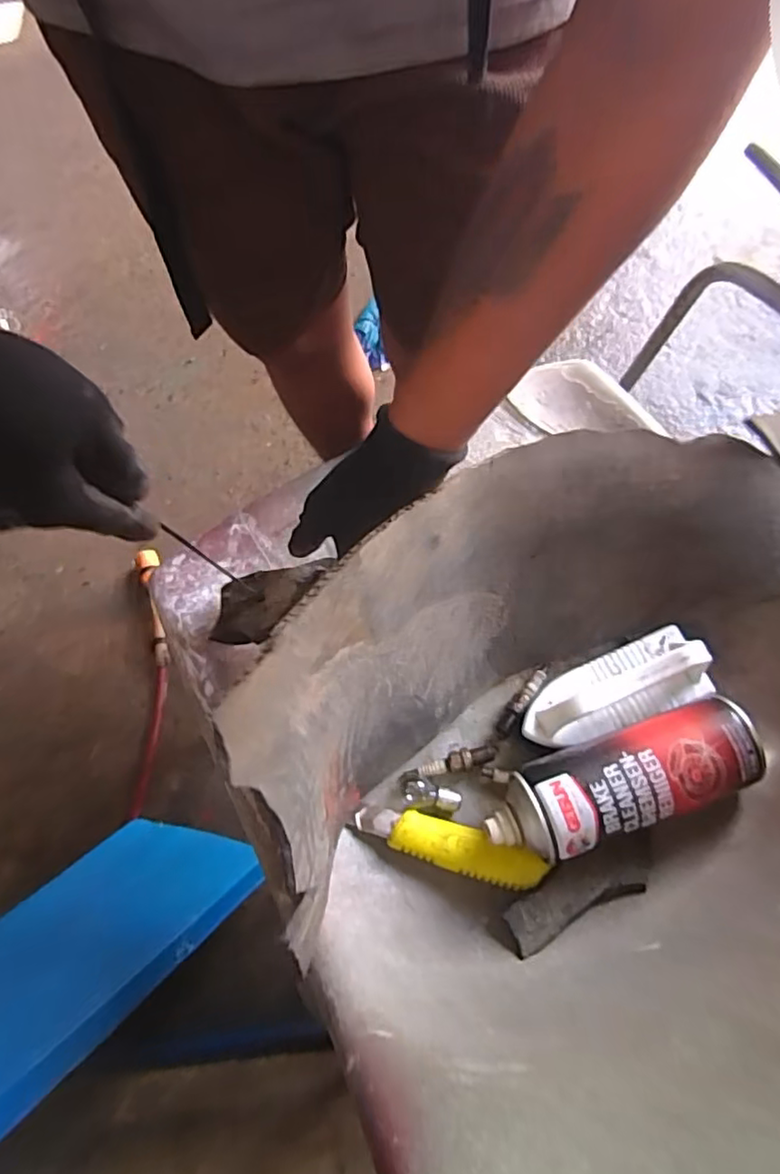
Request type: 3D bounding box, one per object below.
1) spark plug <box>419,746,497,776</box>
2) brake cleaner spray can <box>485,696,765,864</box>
[{"bbox_3d":[0.052,0.133,0.476,0.060,0.015,0.013,-15,68,-3],"label":"spark plug"},{"bbox_3d":[0.157,0.133,0.424,0.182,0.053,0.065,-17,68,-4],"label":"brake cleaner spray can"}]

